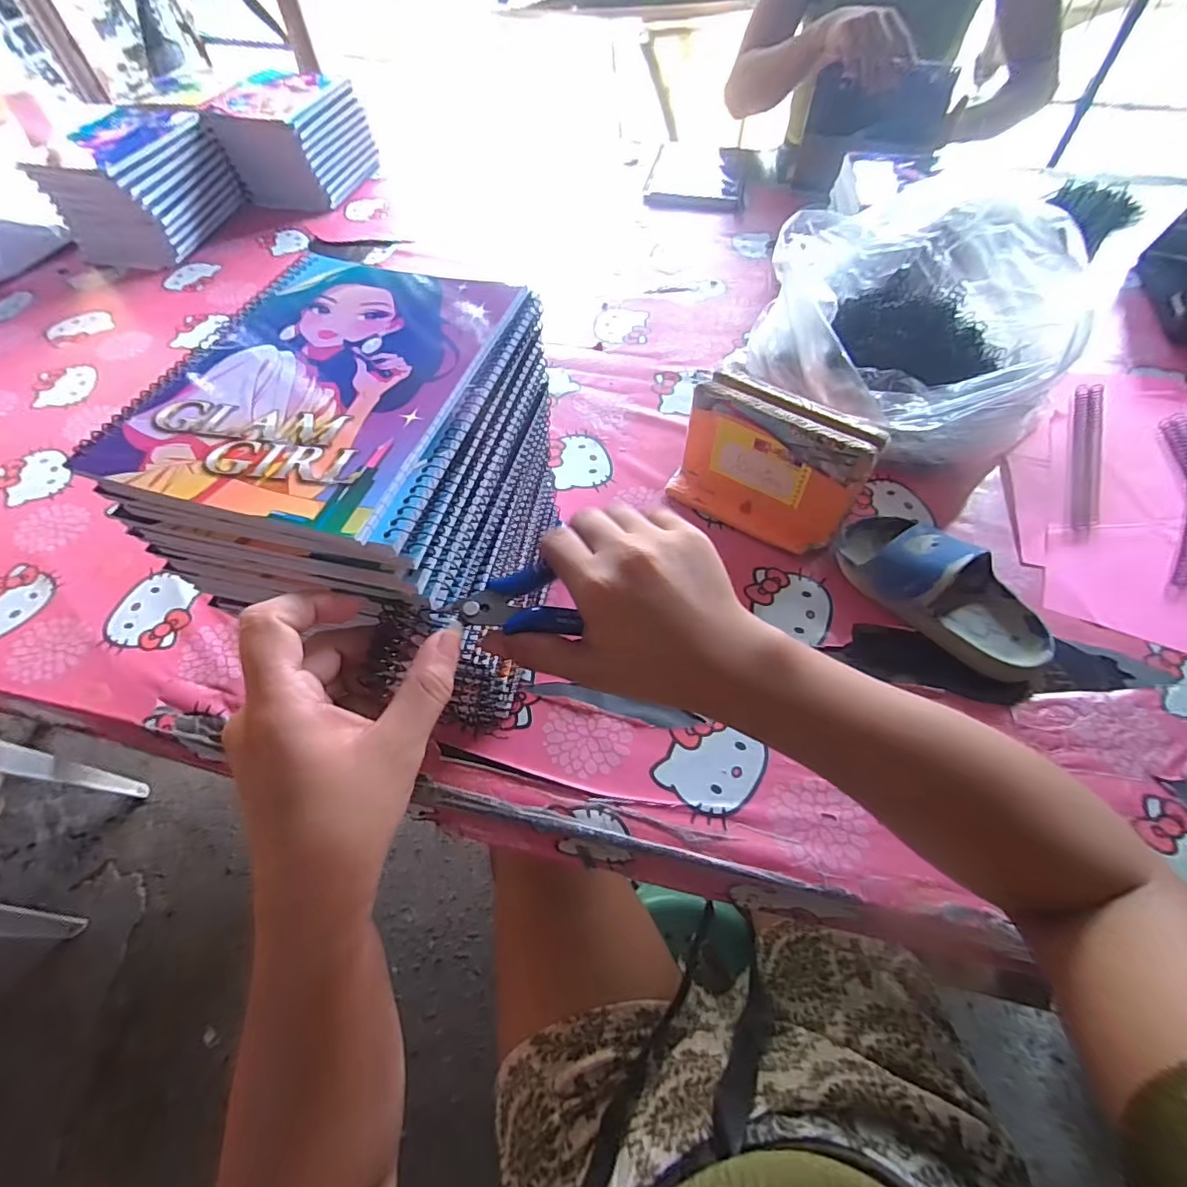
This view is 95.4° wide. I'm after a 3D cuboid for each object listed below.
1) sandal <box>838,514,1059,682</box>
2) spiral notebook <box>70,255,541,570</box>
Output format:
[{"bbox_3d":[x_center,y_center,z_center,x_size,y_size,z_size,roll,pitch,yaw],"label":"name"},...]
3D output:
[{"bbox_3d":[0.293,-0.009,0.448,0.084,0.061,0.180,-38,64,-19],"label":"sandal"},{"bbox_3d":[-0.131,-0.113,0.282,0.155,0.015,0.196,13,60,10],"label":"spiral notebook"}]

